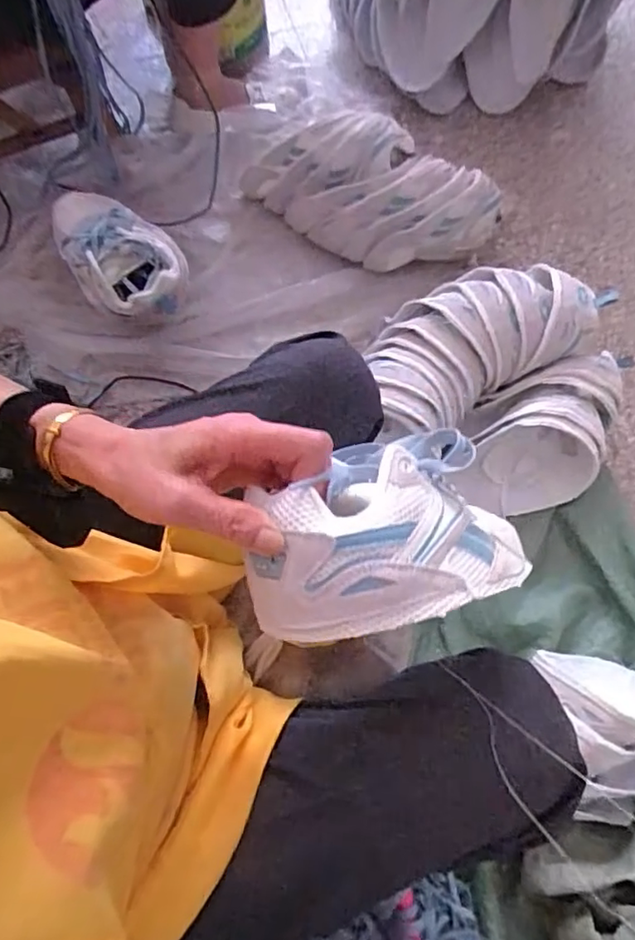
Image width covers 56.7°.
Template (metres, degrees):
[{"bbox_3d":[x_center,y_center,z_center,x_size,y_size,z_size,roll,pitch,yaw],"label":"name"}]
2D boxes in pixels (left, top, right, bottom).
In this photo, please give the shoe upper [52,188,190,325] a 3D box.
[{"bbox_3d":[-0.278,-0.312,0.832,0.145,0.074,0.240,-39,76,-11],"label":"shoe upper"}]

